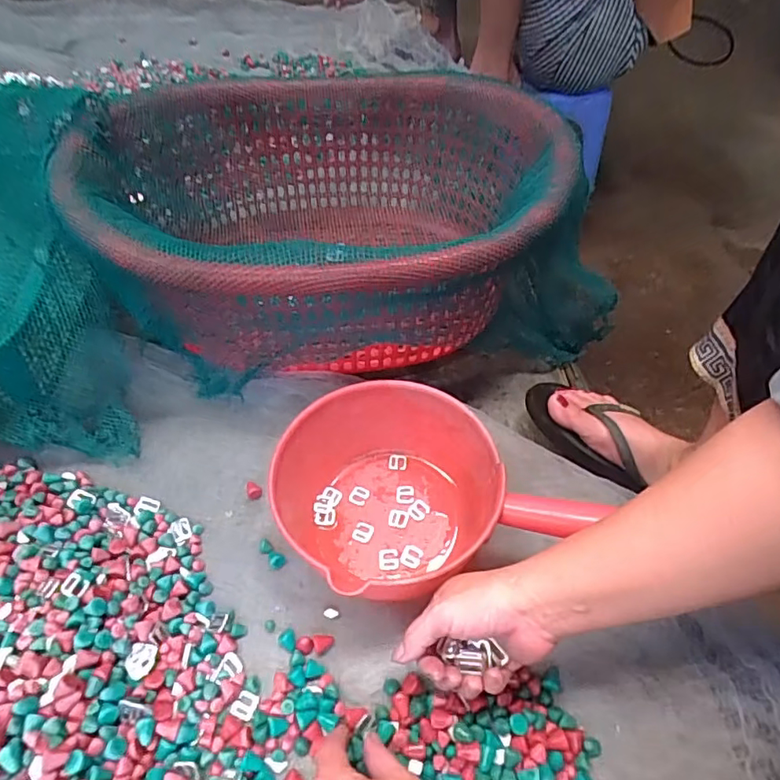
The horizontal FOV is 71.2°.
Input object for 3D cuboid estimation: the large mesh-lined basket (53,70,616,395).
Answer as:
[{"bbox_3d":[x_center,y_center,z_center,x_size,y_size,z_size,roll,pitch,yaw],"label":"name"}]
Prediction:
[{"bbox_3d":[-0.051,-0.196,0.645,0.538,0.225,0.394,-13,53,-16],"label":"large mesh-lined basket"}]

